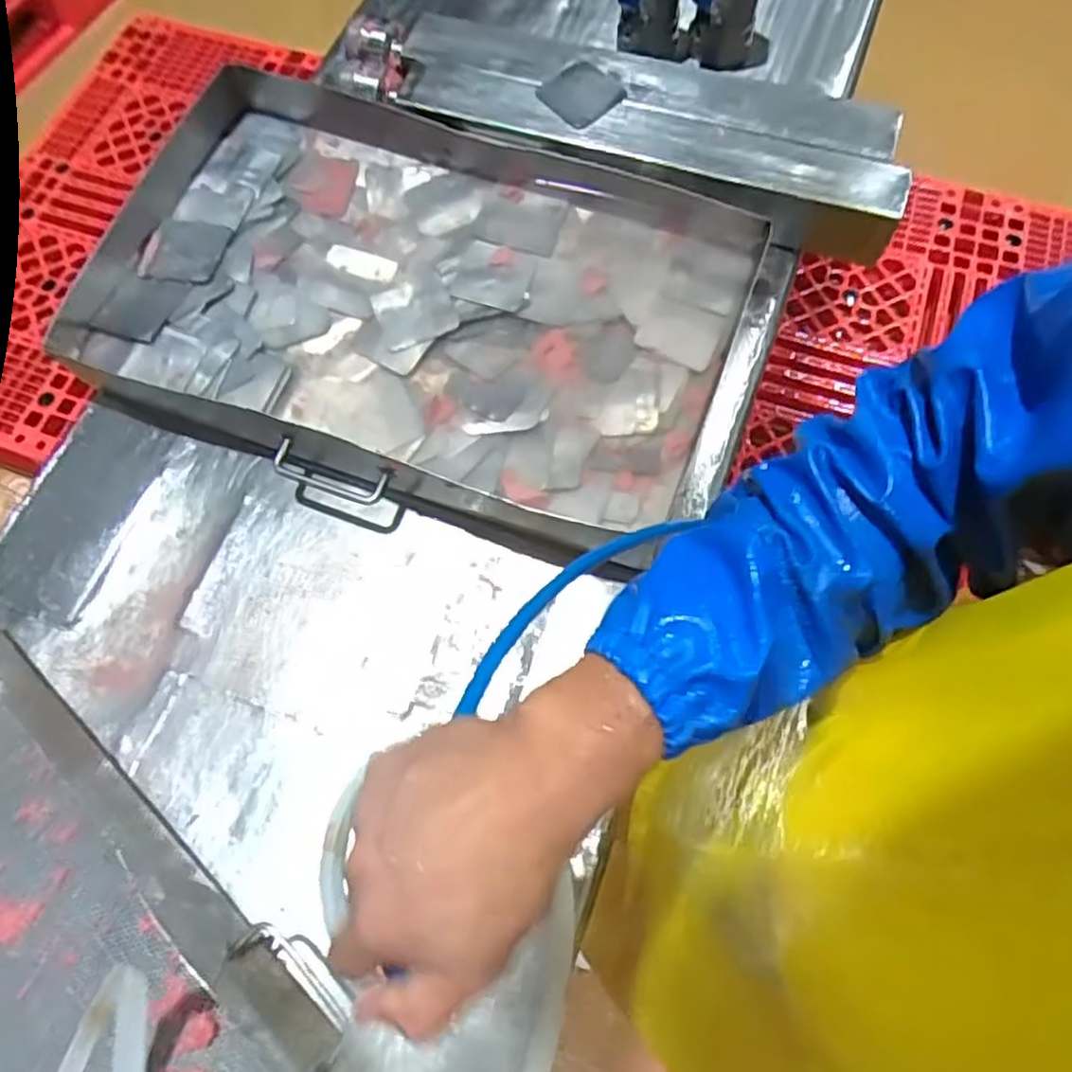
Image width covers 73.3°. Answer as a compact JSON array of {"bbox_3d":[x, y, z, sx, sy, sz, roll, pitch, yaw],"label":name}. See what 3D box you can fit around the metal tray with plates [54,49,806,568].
[{"bbox_3d":[-0.116,-0.241,0.793,0.725,0.073,0.447,16,70,7],"label":"metal tray with plates"}]

